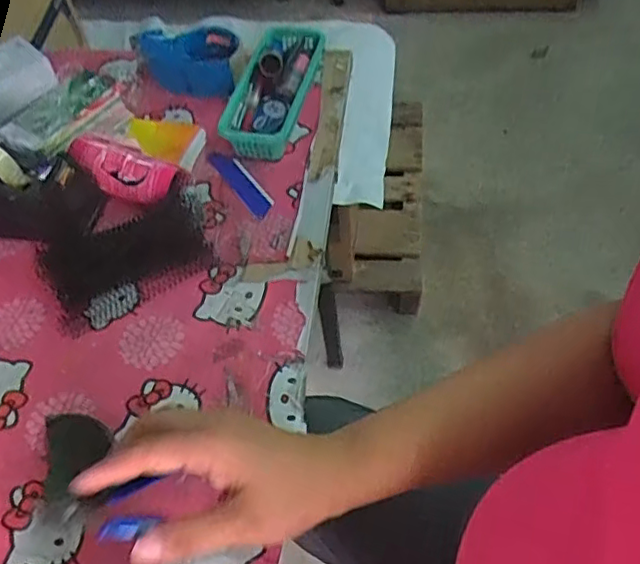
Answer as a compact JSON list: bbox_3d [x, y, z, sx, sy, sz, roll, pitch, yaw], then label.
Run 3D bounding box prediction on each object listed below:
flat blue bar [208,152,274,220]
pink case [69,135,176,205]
[{"bbox_3d":[-0.097,-0.124,0.755,0.032,0.007,0.124,-32,58,-16],"label":"flat blue bar"},{"bbox_3d":[-0.239,-0.136,0.749,0.144,0.039,0.063,27,61,22],"label":"pink case"}]

